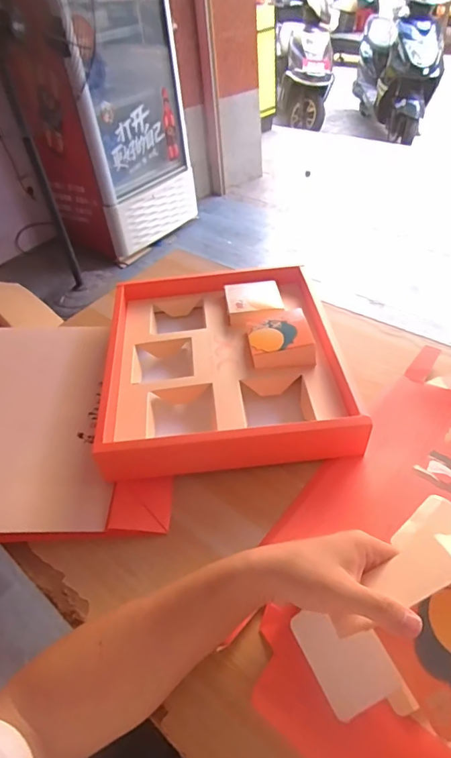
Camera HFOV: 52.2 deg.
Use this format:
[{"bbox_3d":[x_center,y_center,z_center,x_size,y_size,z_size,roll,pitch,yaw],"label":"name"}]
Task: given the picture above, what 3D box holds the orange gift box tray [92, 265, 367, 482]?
[{"bbox_3d":[-0.007,-0.029,0.670,0.315,0.076,0.365,-8,43,-1],"label":"orange gift box tray"}]

